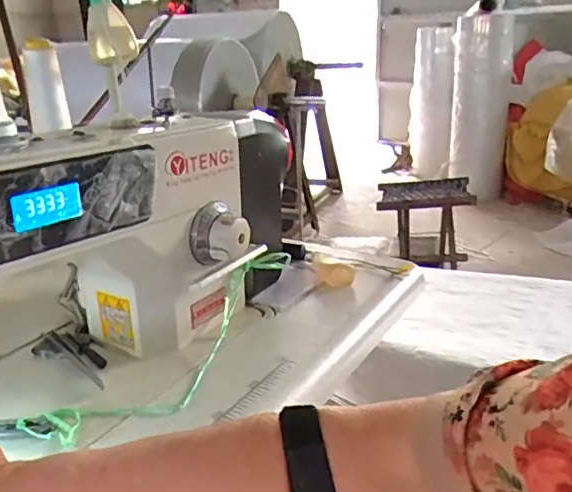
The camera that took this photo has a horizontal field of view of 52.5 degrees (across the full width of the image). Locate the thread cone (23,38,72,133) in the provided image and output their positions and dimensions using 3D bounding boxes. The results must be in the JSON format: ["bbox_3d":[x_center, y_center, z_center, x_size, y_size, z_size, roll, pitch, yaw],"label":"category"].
[{"bbox_3d":[-0.311,-0.205,0.749,0.046,0.111,0.036,-10,21,-21],"label":"thread cone"}]

